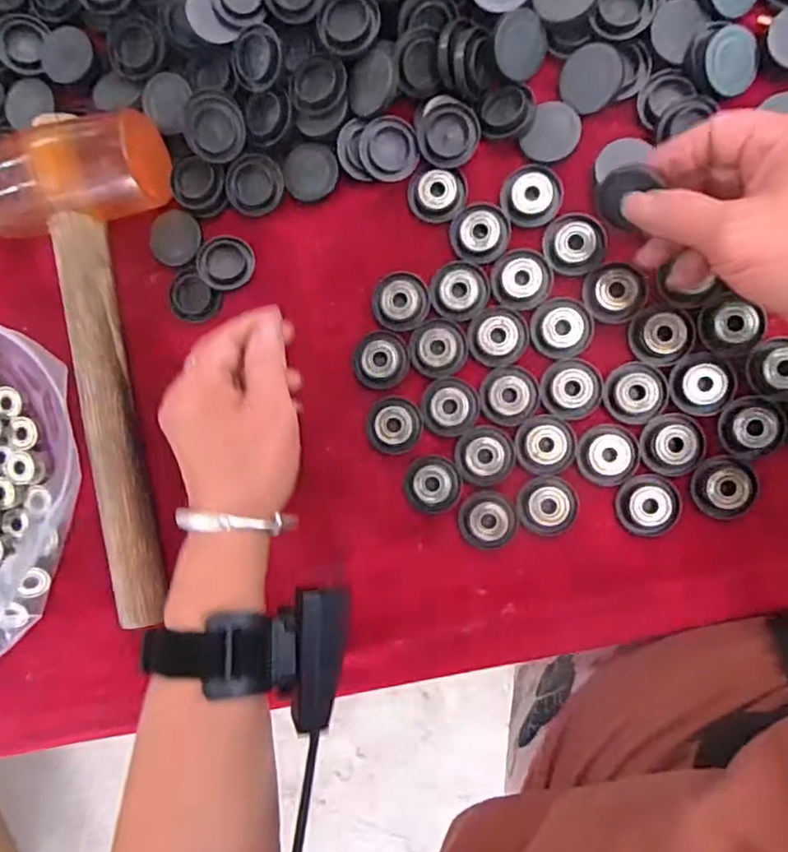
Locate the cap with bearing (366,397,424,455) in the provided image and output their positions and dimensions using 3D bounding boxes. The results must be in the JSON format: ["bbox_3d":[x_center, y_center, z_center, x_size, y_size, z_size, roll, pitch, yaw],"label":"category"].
[{"bbox_3d":[0.000,0.000,0.359,0.031,0.007,0.032,0,92,9],"label":"cap with bearing"}]

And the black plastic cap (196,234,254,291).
[{"bbox_3d":[-0.101,-0.097,0.370,0.033,0.006,0.031,0,92,9],"label":"black plastic cap"}]

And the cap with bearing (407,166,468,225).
[{"bbox_3d":[0.025,-0.131,0.353,0.032,0.009,0.028,7,93,9],"label":"cap with bearing"}]

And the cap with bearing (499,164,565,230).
[{"bbox_3d":[0.076,-0.127,0.343,0.033,0.005,0.032,0,92,9],"label":"cap with bearing"}]

